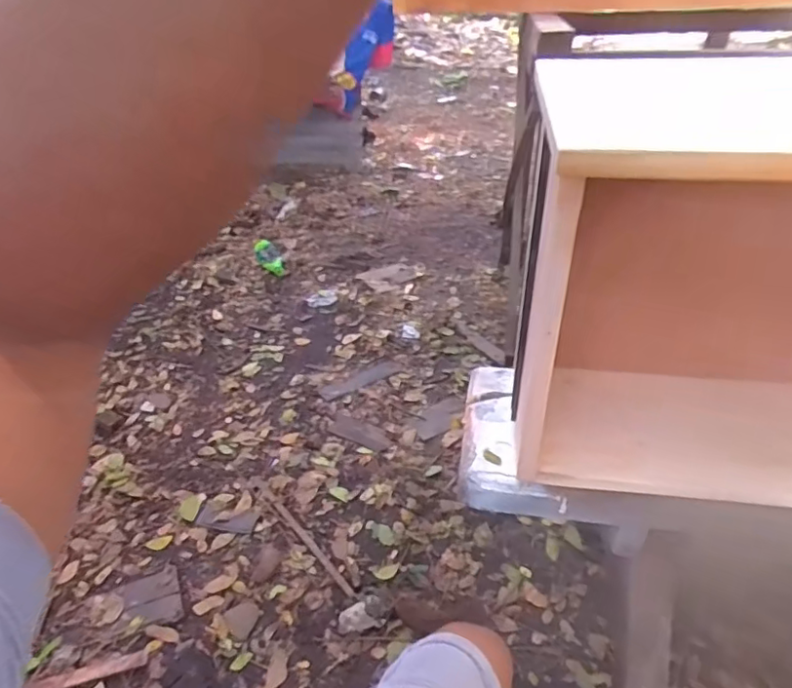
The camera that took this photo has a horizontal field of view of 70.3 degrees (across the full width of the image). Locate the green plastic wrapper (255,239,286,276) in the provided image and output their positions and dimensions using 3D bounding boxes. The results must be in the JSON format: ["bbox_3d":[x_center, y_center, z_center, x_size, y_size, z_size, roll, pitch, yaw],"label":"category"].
[{"bbox_3d":[-0.416,-0.287,1.849,0.073,0.025,0.212,-20,51,-19],"label":"green plastic wrapper"}]

